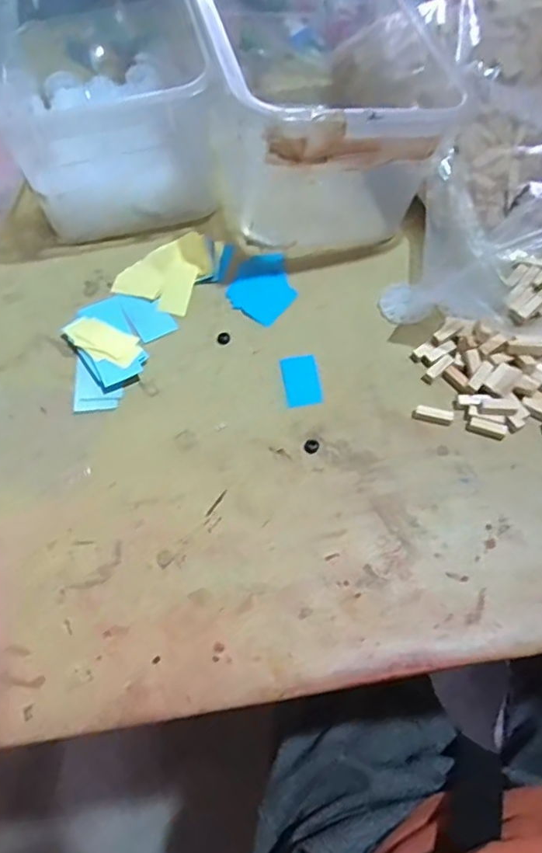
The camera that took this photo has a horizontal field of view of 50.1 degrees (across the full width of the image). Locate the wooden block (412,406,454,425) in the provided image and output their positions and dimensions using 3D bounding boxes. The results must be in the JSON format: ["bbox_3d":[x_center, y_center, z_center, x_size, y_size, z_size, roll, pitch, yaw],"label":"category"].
[{"bbox_3d":[0.115,-0.008,0.411,0.027,0.008,0.009,13,62,7],"label":"wooden block"}]

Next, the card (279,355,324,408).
[{"bbox_3d":[0.023,-0.035,0.436,0.026,0.004,0.045,-11,58,0],"label":"card"}]

